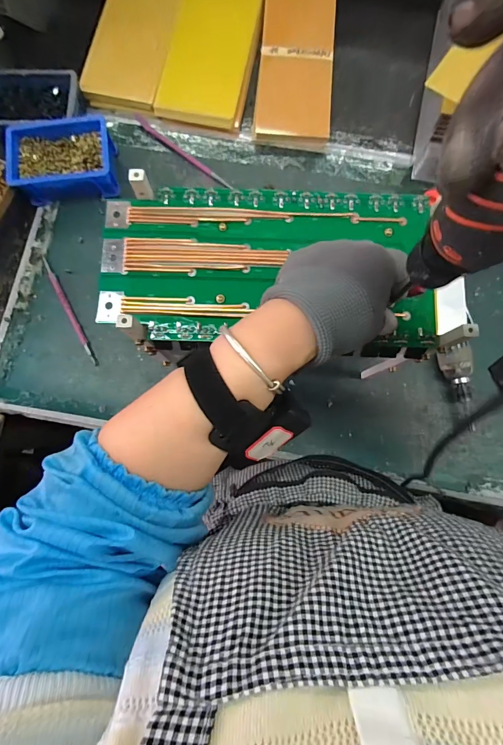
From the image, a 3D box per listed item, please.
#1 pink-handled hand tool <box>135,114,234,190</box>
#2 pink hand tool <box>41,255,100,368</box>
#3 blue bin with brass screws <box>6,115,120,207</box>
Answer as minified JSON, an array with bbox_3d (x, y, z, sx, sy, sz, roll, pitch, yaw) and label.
[{"bbox_3d":[-0.107,-0.347,0.567,0.195,0.006,0.011,37,82,4],"label":"pink-handled hand tool"},{"bbox_3d":[-0.270,-0.092,0.531,0.011,0.006,0.186,-29,83,-5],"label":"pink hand tool"},{"bbox_3d":[-0.282,-0.320,0.538,0.147,0.052,0.103,-7,81,-2],"label":"blue bin with brass screws"}]

